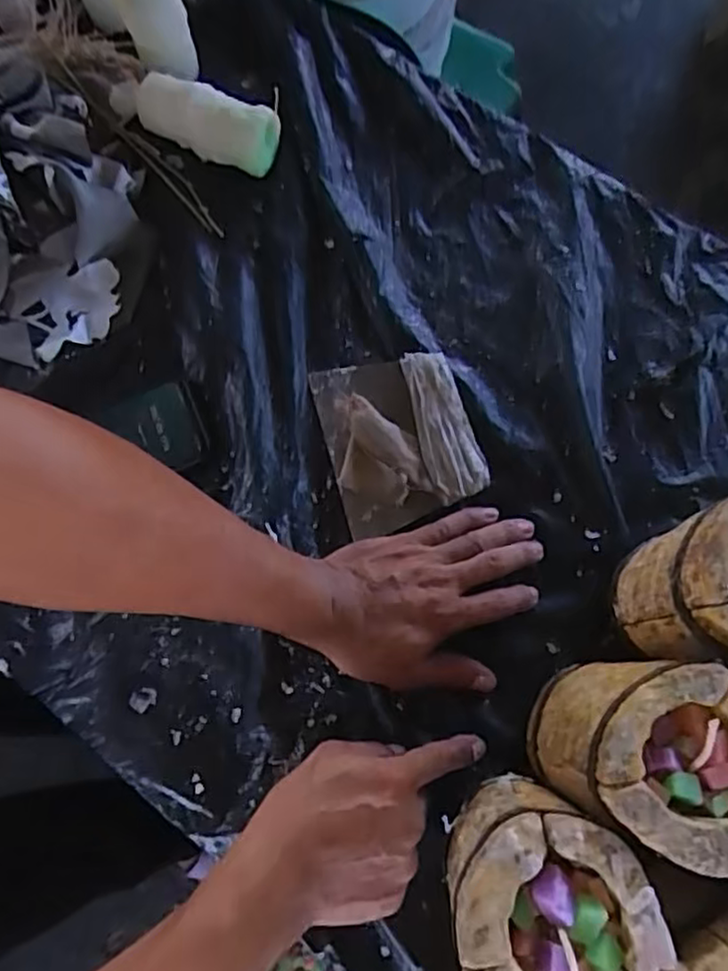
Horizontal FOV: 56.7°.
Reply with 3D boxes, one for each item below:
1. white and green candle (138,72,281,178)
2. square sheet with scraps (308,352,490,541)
[{"bbox_3d":[-0.131,-0.303,0.559,0.124,0.049,0.048,16,76,-10],"label":"white and green candle"},{"bbox_3d":[0.026,-0.037,0.513,0.108,0.020,0.131,-15,76,-3],"label":"square sheet with scraps"}]

